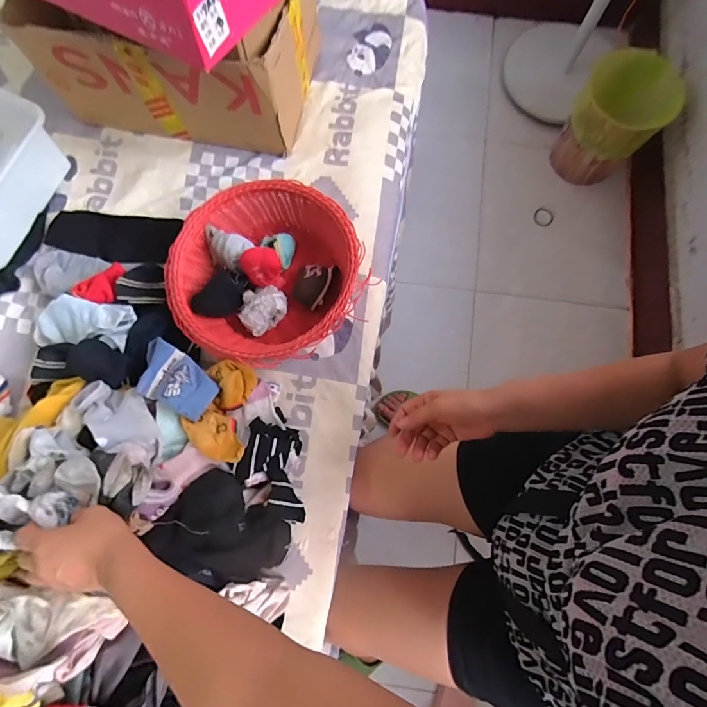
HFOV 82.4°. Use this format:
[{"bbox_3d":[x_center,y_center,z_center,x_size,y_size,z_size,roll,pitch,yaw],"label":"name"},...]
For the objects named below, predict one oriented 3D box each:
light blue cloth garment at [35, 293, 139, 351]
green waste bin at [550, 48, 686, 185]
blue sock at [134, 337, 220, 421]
[{"bbox_3d":[-0.404,-0.045,0.610,0.154,0.044,0.071,5,78,2],"label":"light blue cloth garment"},{"bbox_3d":[0.695,-0.628,1.087,0.228,0.282,0.222,-43,80,-8],"label":"green waste bin"},{"bbox_3d":[-0.245,0.038,0.550,0.123,0.031,0.073,44,44,-3],"label":"blue sock"}]

